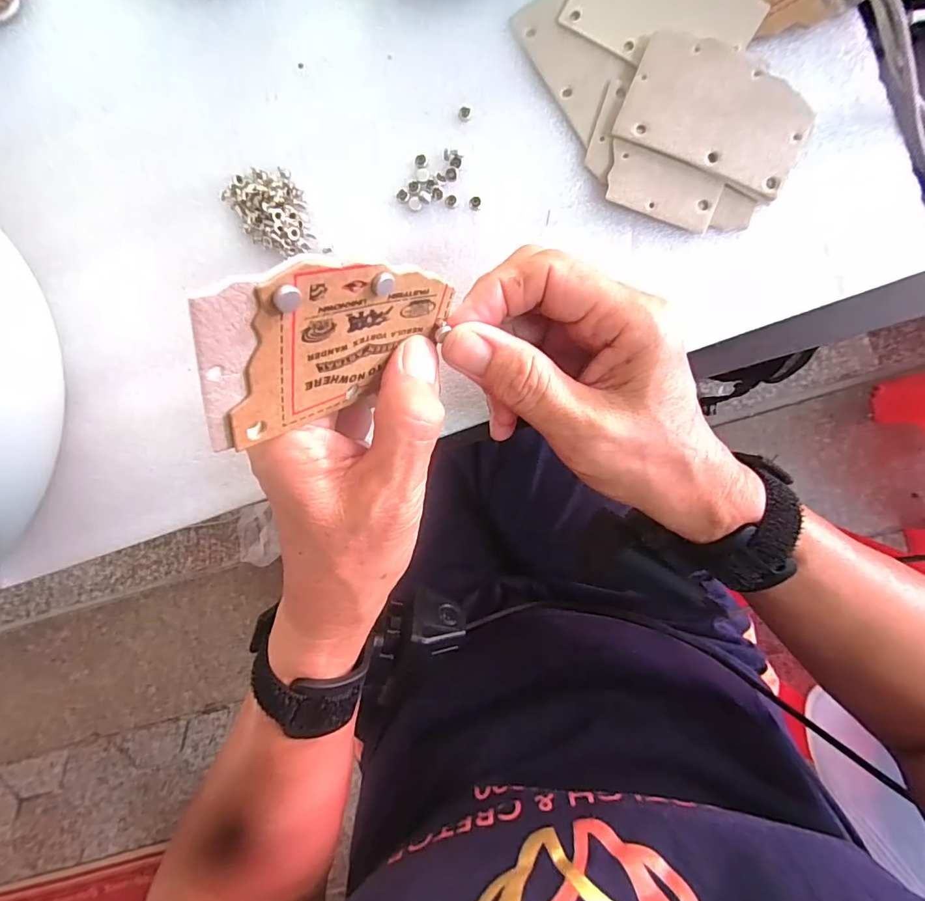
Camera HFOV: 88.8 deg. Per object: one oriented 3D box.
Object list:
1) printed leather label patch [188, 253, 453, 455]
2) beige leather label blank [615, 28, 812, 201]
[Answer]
[{"bbox_3d":[-0.037,-0.032,0.145,0.004,0.080,0.054,45,139,23],"label":"printed leather label patch"},{"bbox_3d":[0.121,-0.160,0.223,0.085,0.004,0.055,23,92,2],"label":"beige leather label blank"}]

